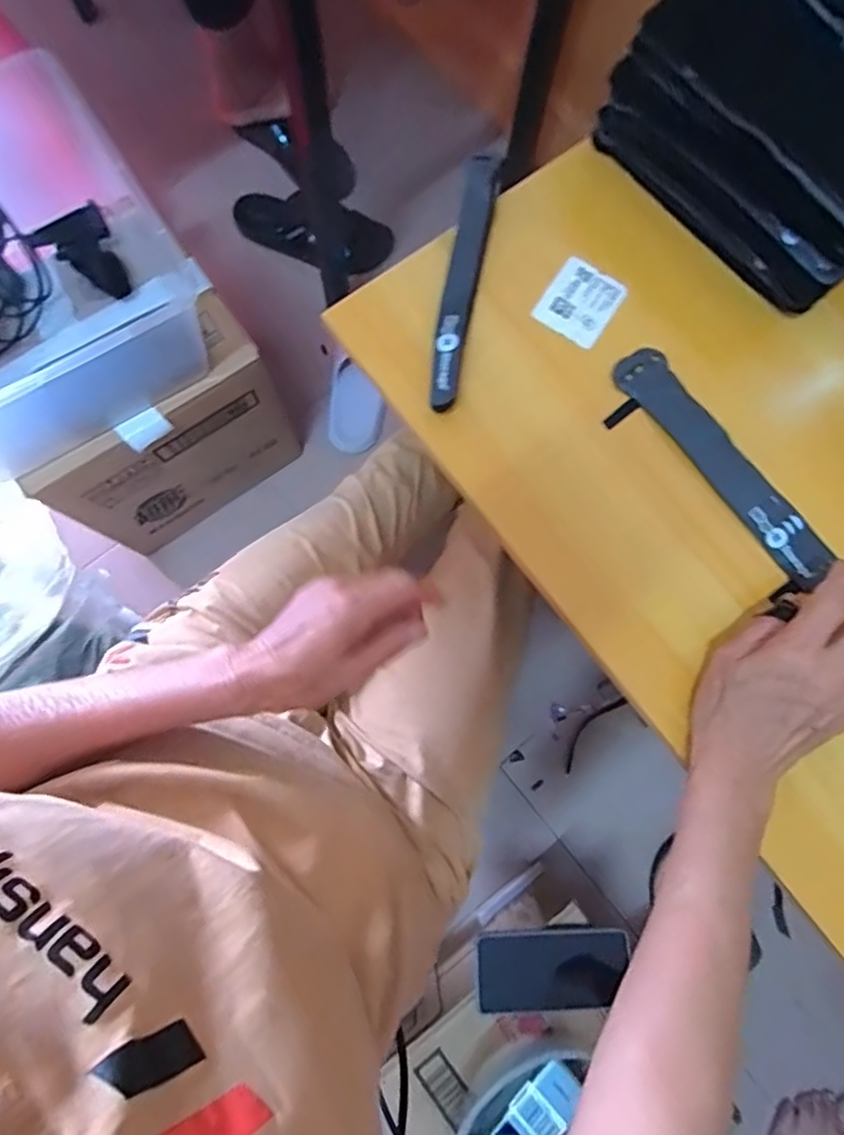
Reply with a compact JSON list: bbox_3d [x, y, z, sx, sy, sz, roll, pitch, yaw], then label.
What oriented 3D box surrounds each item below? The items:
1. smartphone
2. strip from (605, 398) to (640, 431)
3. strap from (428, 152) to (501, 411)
[{"bbox_3d":[0.135,0.417,0.625,0.154,0.008,0.071,-5,76,6],"label":"smartphone"},{"bbox_3d":[0.138,-0.106,0.418,0.028,0.004,0.009,-36,83,-7],"label":"strip"},{"bbox_3d":[0.027,-0.193,0.411,0.023,0.019,0.183,11,80,1],"label":"strap"}]

